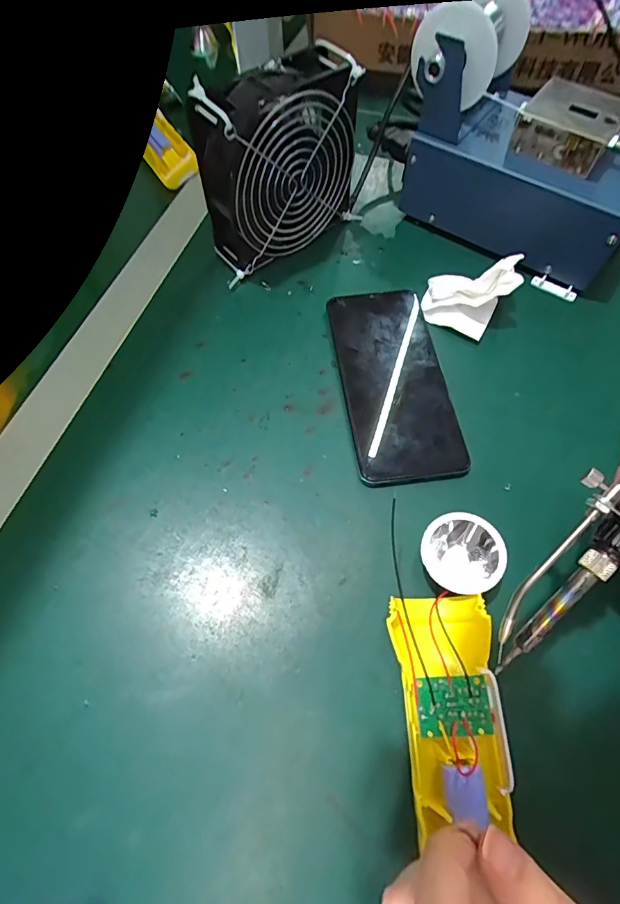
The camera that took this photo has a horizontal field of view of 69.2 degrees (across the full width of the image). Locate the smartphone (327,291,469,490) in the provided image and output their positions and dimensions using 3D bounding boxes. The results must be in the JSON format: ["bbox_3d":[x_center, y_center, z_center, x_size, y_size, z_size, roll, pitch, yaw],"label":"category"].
[{"bbox_3d":[0.059,-0.053,0.326,0.074,0.013,0.161,-7,63,-3],"label":"smartphone"}]

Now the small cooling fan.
[{"bbox_3d":[-0.023,-0.217,0.347,0.124,0.121,0.059,-40,69,-18],"label":"small cooling fan"}]

